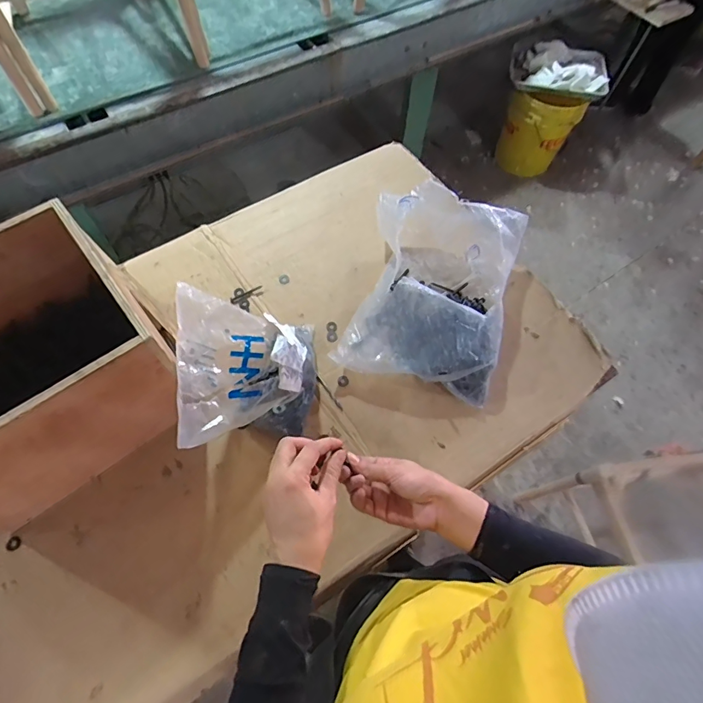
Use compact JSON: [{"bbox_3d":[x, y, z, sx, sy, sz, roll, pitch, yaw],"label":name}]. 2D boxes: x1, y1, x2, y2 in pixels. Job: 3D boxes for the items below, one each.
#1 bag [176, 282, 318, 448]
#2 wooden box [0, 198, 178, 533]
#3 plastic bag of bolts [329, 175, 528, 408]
[{"bbox_3d":[-0.140,0.034,0.629,0.174,0.165,0.205,-4,65,-5],"label":"bag"},{"bbox_3d":[-0.427,0.030,0.588,0.314,0.239,0.264,-34,70,-17],"label":"wooden box"},{"bbox_3d":[0.135,-0.104,0.711,0.245,0.126,0.314,15,65,5],"label":"plastic bag of bolts"}]

